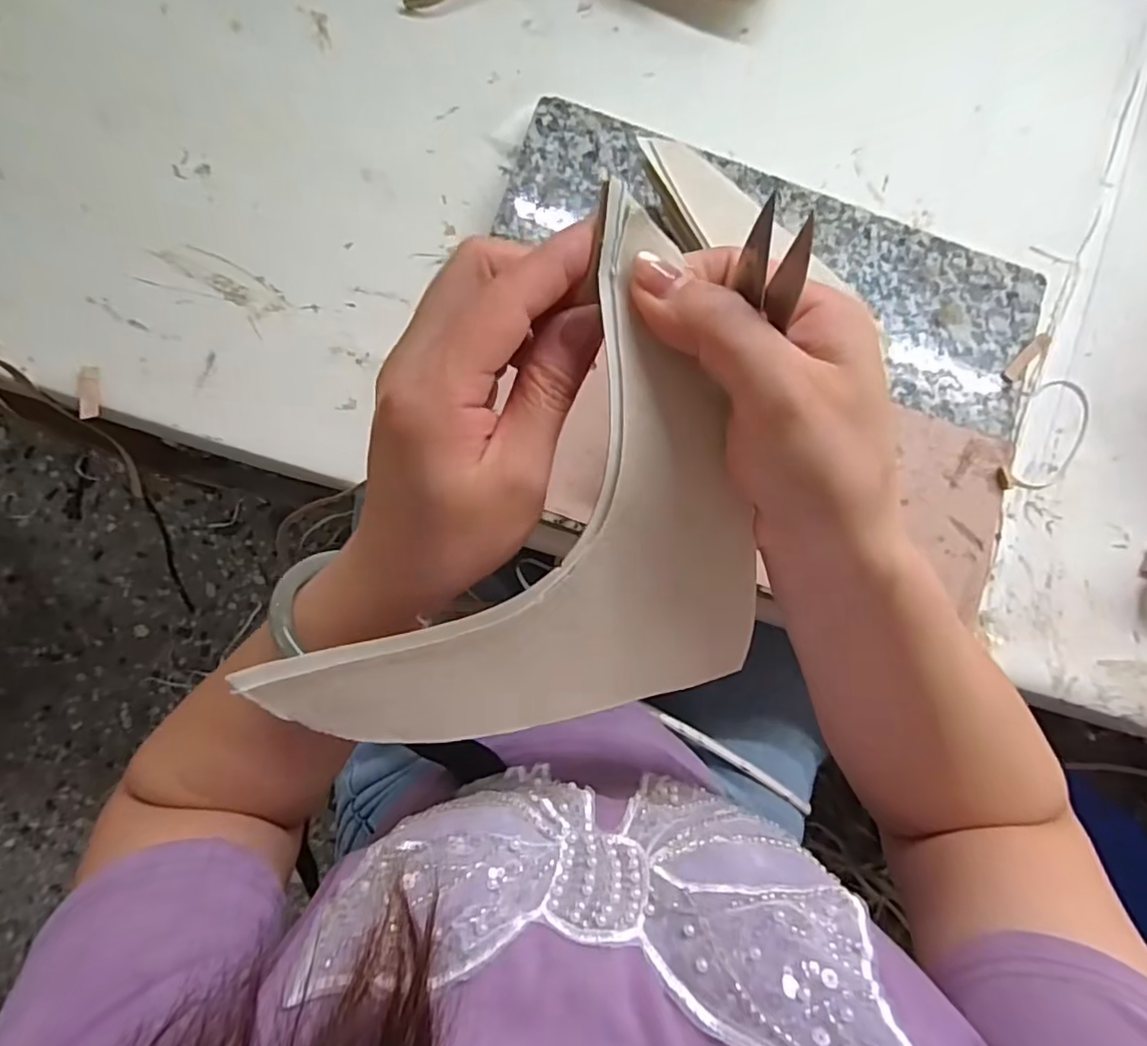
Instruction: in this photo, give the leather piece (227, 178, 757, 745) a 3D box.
[{"bbox_3d":[0.005,0.019,0.213,0.146,0.021,0.190,39,100,-27],"label":"leather piece"}]

